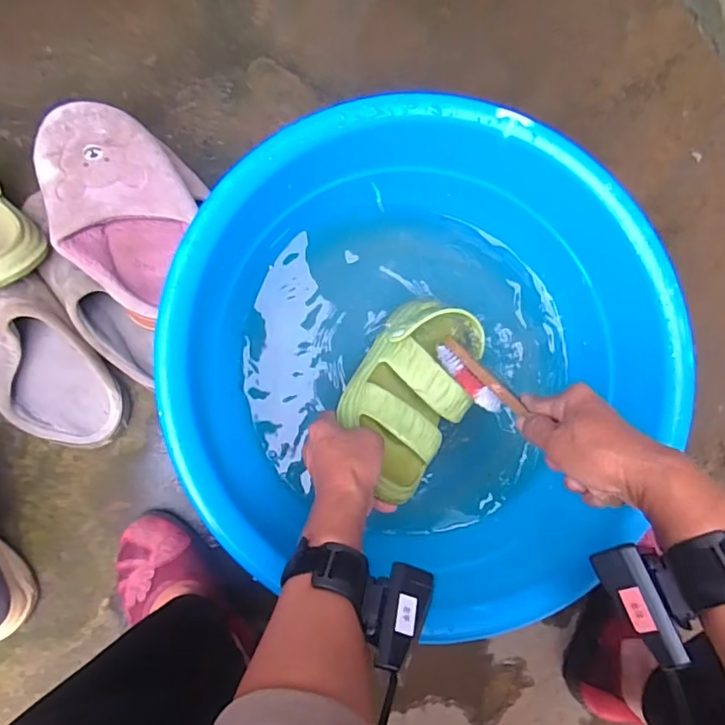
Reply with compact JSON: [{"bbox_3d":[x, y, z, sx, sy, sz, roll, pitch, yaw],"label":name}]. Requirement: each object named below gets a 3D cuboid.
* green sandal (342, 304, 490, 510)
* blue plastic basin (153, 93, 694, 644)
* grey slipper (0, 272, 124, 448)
[{"bbox_3d":[0.049,0.027,0.526,0.111,0.069,0.219,29,59,5],"label":"green sandal"},{"bbox_3d":[0.061,-0.014,0.516,0.442,0.163,0.419,0,85,-4],"label":"blue plastic basin"},{"bbox_3d":[-0.347,-0.014,0.531,0.120,0.069,0.241,-40,91,-9],"label":"grey slipper"}]

